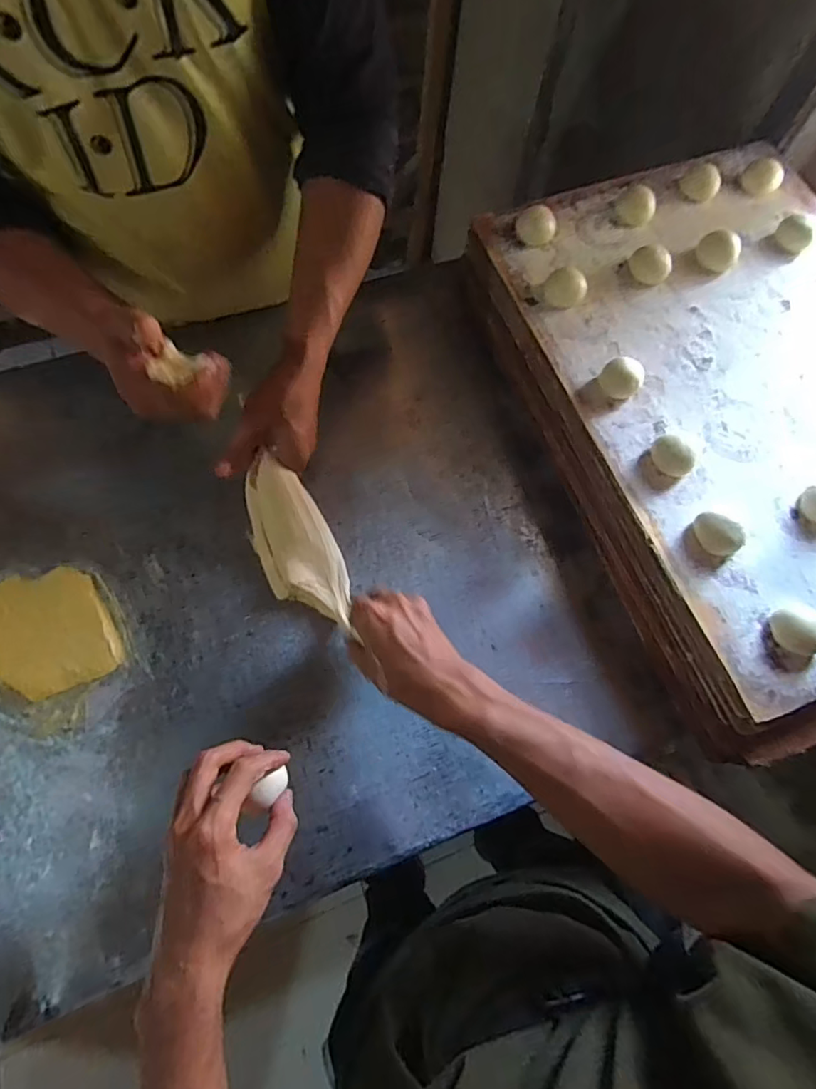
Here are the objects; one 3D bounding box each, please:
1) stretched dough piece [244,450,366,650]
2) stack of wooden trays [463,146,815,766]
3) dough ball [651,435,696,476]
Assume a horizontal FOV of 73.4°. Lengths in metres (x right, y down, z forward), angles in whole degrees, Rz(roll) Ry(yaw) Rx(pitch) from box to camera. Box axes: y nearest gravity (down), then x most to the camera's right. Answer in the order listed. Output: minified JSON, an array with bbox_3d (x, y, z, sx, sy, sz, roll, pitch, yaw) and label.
[{"bbox_3d":[-0.112,0.003,0.553,0.076,0.029,0.177,-27,84,-9],"label":"stretched dough piece"},{"bbox_3d":[0.377,-0.159,0.579,0.444,0.084,0.625,-20,73,-9],"label":"stack of wooden trays"},{"bbox_3d":[0.252,-0.087,0.517,0.037,0.033,0.037,1,71,-3],"label":"dough ball"}]

